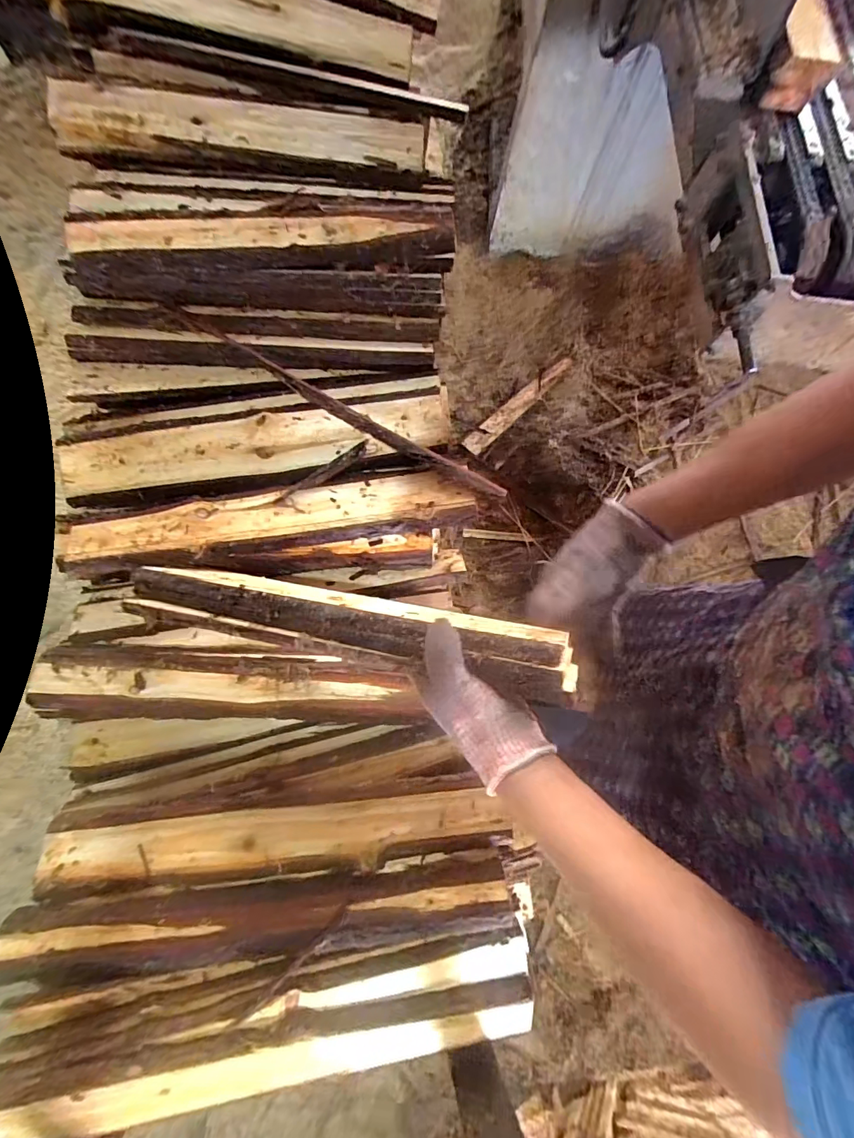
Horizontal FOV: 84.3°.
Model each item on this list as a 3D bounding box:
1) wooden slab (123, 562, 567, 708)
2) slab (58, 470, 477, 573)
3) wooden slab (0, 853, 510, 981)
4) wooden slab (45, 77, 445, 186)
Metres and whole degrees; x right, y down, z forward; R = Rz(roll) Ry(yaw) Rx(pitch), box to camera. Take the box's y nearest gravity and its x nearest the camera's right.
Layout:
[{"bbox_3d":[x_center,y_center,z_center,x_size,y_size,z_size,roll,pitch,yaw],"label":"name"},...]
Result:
[{"bbox_3d":[-0.099,0.052,0.468,0.470,0.042,0.065,8,69,19],"label":"wooden slab"},{"bbox_3d":[-0.189,-0.062,0.583,0.482,0.020,0.078,-8,75,-8],"label":"slab"},{"bbox_3d":[-0.159,0.342,0.460,0.479,0.040,0.065,-4,74,-7],"label":"wooden slab"},{"bbox_3d":[-0.218,-0.561,0.615,0.479,0.021,0.077,-3,115,-8],"label":"wooden slab"}]

